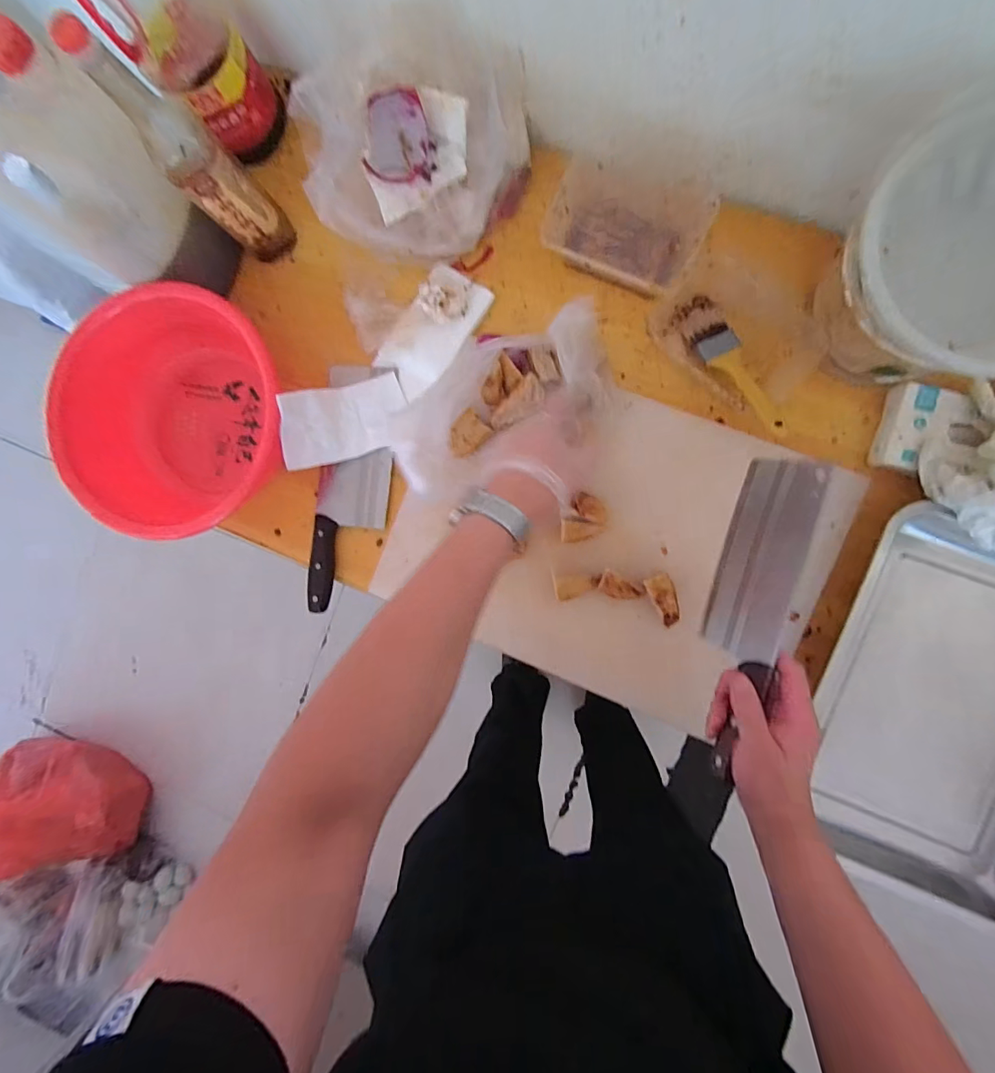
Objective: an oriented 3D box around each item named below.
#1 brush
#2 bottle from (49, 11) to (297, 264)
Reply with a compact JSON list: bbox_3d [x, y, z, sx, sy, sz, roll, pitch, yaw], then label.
[{"bbox_3d":[0.256,-0.190,0.518,0.045,0.016,0.193,-24,65,8],"label":"brush"},{"bbox_3d":[-0.322,-0.402,0.504,0.071,0.257,0.073,0,90,9],"label":"bottle"}]

